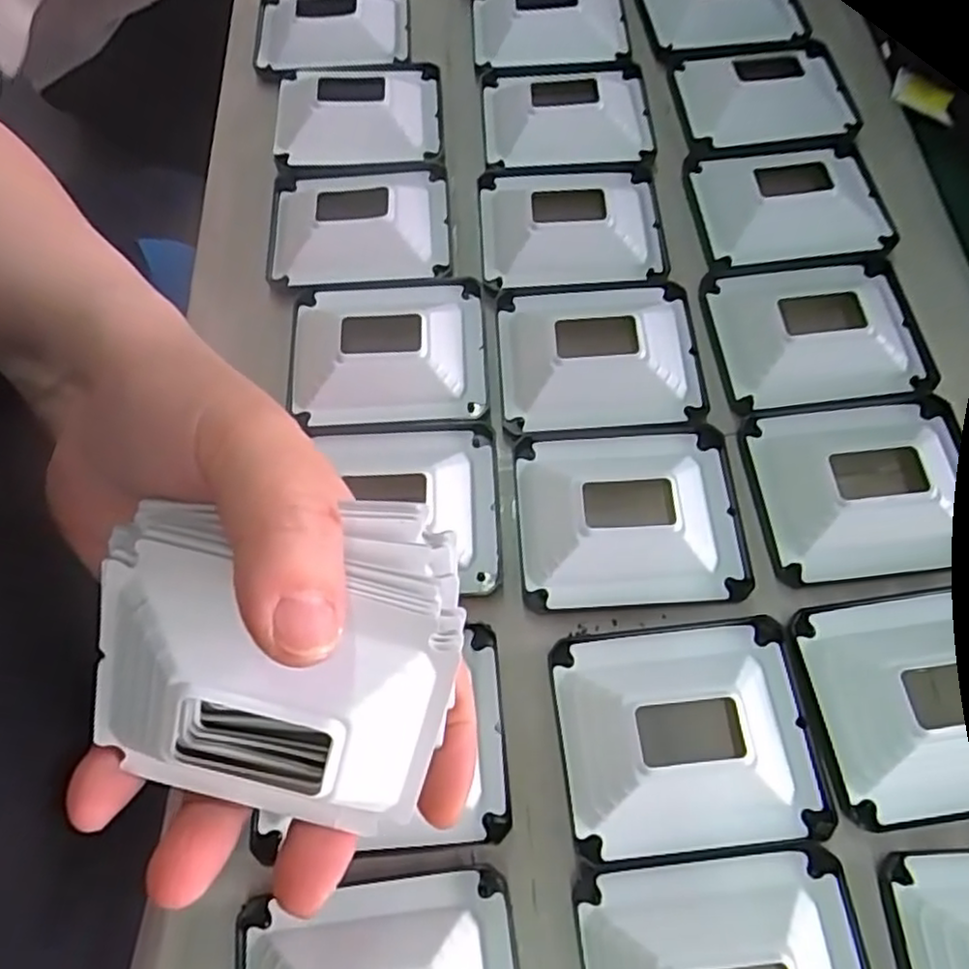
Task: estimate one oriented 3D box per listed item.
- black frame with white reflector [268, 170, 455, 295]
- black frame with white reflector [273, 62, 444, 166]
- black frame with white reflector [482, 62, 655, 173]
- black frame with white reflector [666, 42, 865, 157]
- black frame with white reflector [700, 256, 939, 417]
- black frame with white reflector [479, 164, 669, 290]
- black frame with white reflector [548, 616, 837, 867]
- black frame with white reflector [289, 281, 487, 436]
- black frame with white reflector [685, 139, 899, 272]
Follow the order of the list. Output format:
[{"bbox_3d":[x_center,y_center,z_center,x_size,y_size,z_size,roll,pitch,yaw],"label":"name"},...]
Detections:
[{"bbox_3d":[-0.057,-0.118,0.302,0.079,0.012,0.070,-5,67,1],"label":"black frame with white reflector"},{"bbox_3d":[-0.061,-0.181,0.327,0.077,0.013,0.067,-5,67,1],"label":"black frame with white reflector"},{"bbox_3d":[0.040,-0.182,0.335,0.080,0.020,0.076,-4,67,2],"label":"black frame with white reflector"},{"bbox_3d":[0.136,-0.195,0.337,0.086,0.020,0.075,-8,67,0],"label":"black frame with white reflector"},{"bbox_3d":[0.136,-0.064,0.278,0.082,0.018,0.070,-5,67,1],"label":"black frame with white reflector"},{"bbox_3d":[0.039,-0.117,0.305,0.080,0.018,0.070,-3,67,2],"label":"black frame with white reflector"},{"bbox_3d":[0.064,0.077,0.214,0.080,0.013,0.067,-6,67,1],"label":"black frame with white reflector"},{"bbox_3d":[-0.039,-0.055,0.274,0.077,0.014,0.068,-5,67,1],"label":"black frame with white reflector"},{"bbox_3d":[0.137,-0.131,0.308,0.081,0.020,0.073,-5,67,1],"label":"black frame with white reflector"}]

